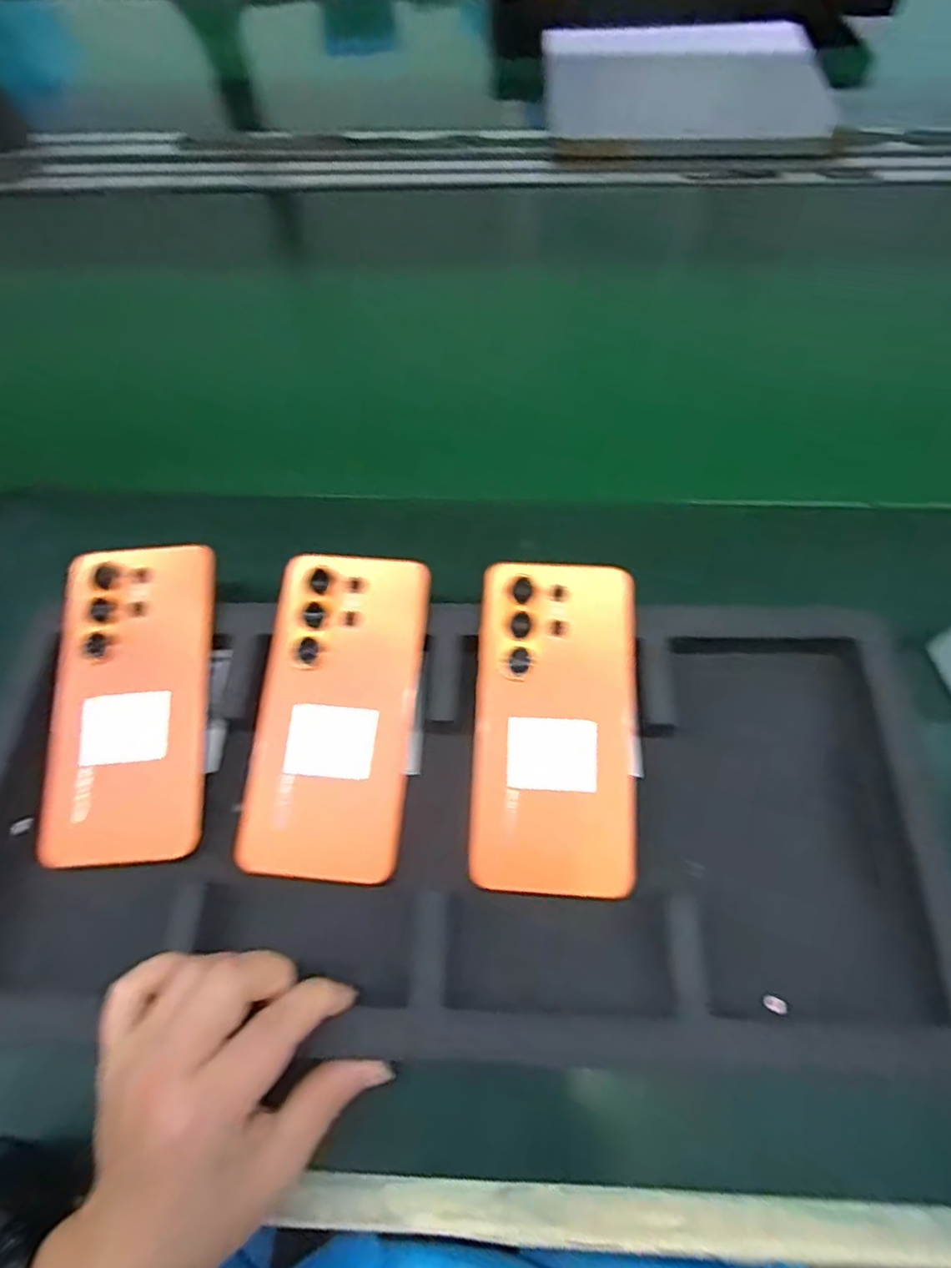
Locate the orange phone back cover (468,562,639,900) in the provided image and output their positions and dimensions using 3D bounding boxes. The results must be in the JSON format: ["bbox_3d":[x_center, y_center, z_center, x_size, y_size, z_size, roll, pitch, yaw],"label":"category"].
[{"bbox_3d":[0.042,0.045,0.327,0.082,0.006,0.166,3,76,3],"label":"orange phone back cover"}]

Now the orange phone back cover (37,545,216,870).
[{"bbox_3d":[-0.184,0.033,0.335,0.080,0.009,0.166,-4,74,-1],"label":"orange phone back cover"}]

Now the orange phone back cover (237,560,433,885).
[{"bbox_3d":[-0.072,0.039,0.331,0.078,0.009,0.168,5,74,4],"label":"orange phone back cover"}]

